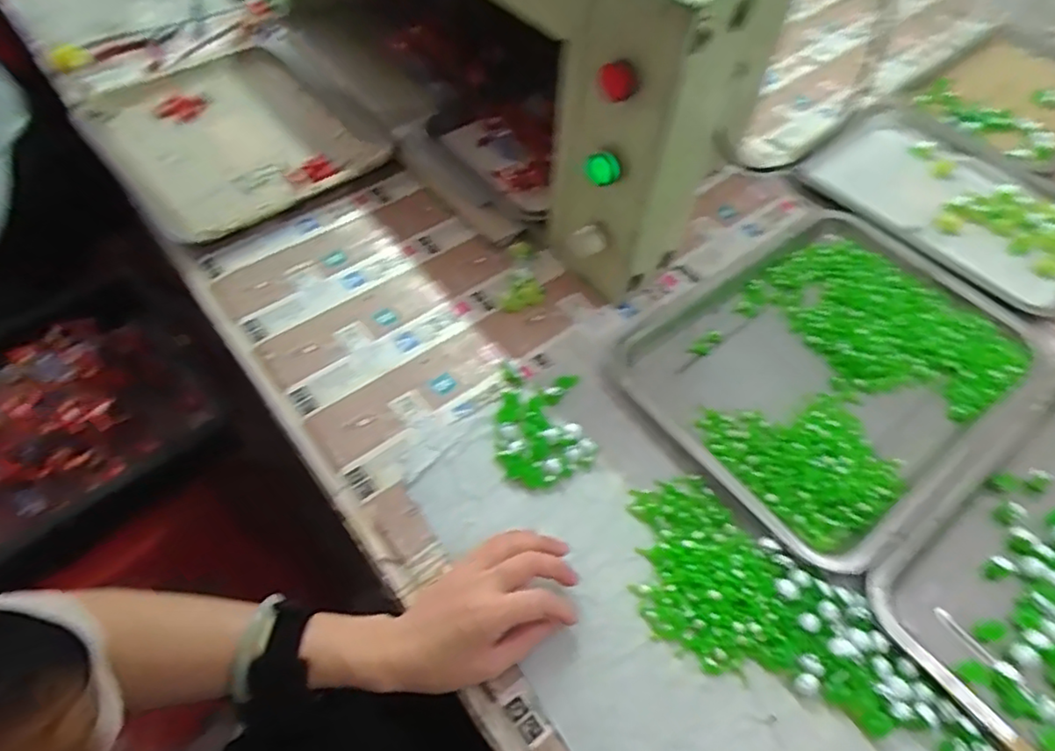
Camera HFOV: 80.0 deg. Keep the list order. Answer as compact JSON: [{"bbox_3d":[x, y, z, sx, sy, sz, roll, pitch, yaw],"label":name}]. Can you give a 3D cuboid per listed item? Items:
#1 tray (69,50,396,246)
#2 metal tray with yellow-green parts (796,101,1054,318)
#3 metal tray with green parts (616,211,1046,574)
[{"bbox_3d":[-0.342,-0.290,0.735,0.268,0.034,0.346,-35,63,-22],"label":"tray"},{"bbox_3d":[0.485,-0.205,0.710,0.200,0.023,0.299,-36,63,-22],"label":"metal tray with yellow-green parts"},{"bbox_3d":[0.284,-0.022,0.578,0.352,0.019,0.262,-34,62,-21],"label":"metal tray with green parts"}]

